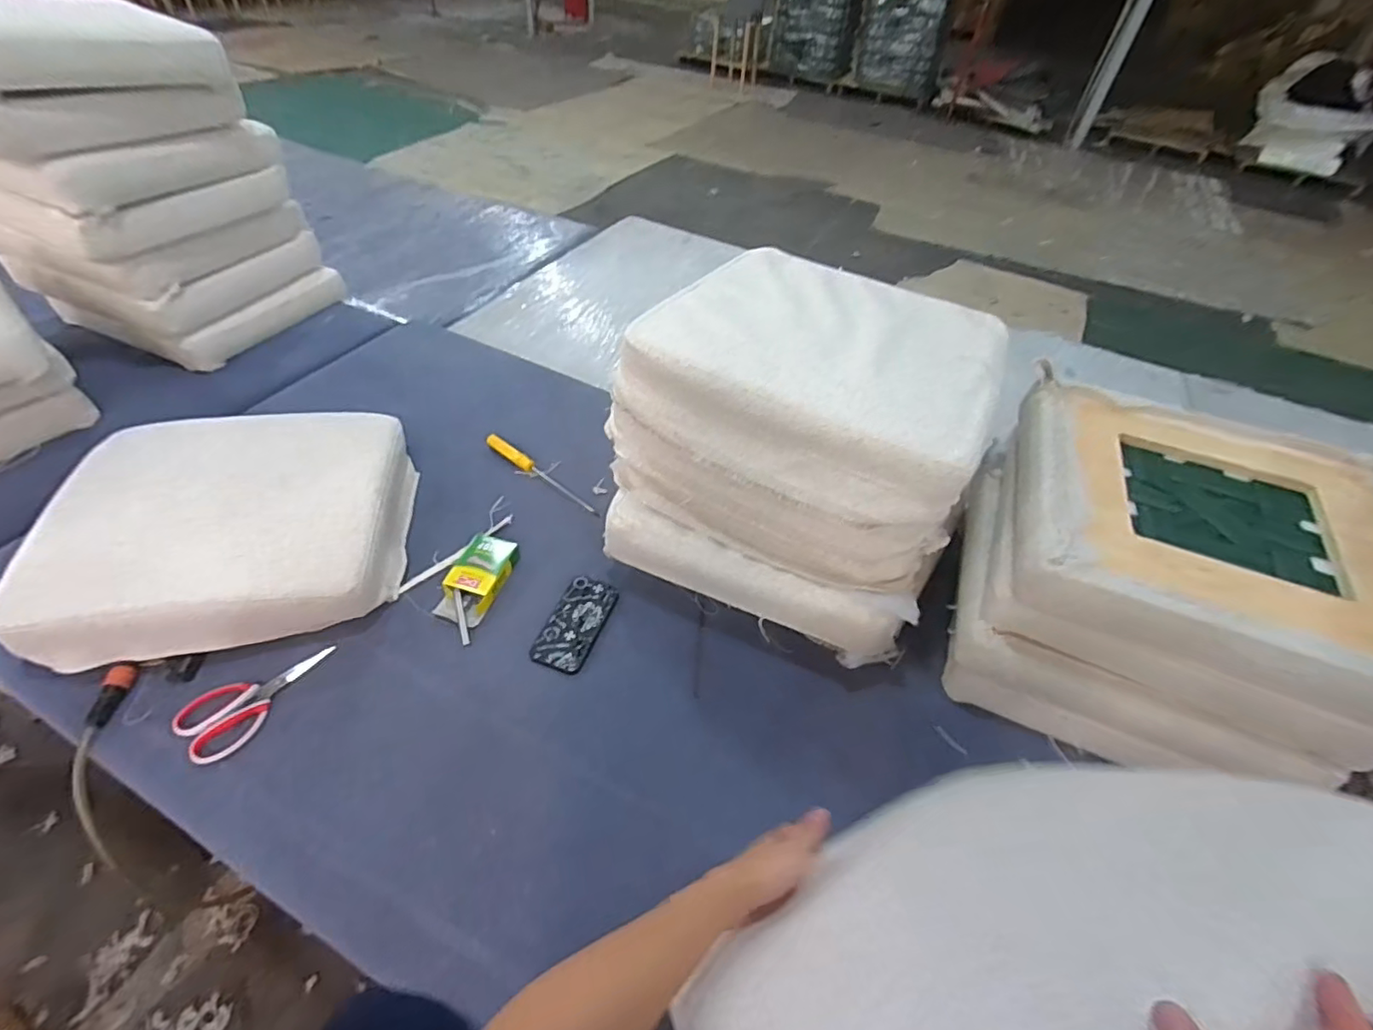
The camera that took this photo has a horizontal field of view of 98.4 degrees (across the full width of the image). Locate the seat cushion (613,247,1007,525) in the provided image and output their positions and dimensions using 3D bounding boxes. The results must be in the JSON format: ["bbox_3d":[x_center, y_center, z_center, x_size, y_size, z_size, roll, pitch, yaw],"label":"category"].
[{"bbox_3d":[0.204,-0.221,0.869,0.460,0.119,0.442,25,49,17],"label":"seat cushion"}]

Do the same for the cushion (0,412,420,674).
[{"bbox_3d":[-0.687,0.022,0.904,0.454,0.113,0.414,-9,48,-15],"label":"cushion"}]

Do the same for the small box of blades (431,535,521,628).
[{"bbox_3d":[-0.334,0.095,0.944,0.085,0.031,0.161,14,46,7],"label":"small box of blades"}]

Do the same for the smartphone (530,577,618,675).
[{"bbox_3d":[-0.171,0.165,0.924,0.082,0.007,0.169,16,47,9],"label":"smartphone"}]

